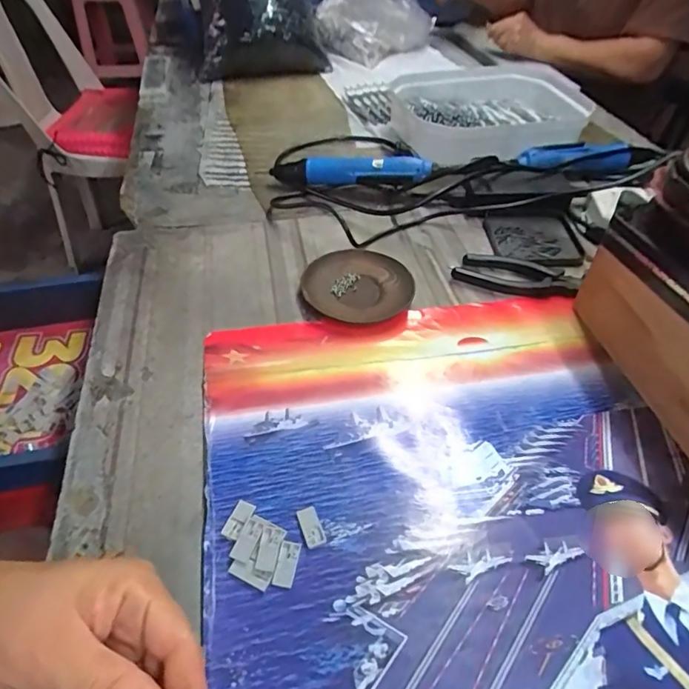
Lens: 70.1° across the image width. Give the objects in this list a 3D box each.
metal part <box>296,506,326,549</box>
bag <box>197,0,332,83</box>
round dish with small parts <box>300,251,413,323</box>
[{"bbox_3d":[-0.024,0.130,0.349,0.014,0.004,0.029,-14,49,-16],"label":"metal part"},{"bbox_3d":[-0.160,-0.641,0.943,0.245,0.170,0.192,-3,47,-6],"label":"bag"},{"bbox_3d":[0.014,-0.062,0.523,0.115,0.012,0.109,1,46,-1],"label":"round dish with small parts"}]

